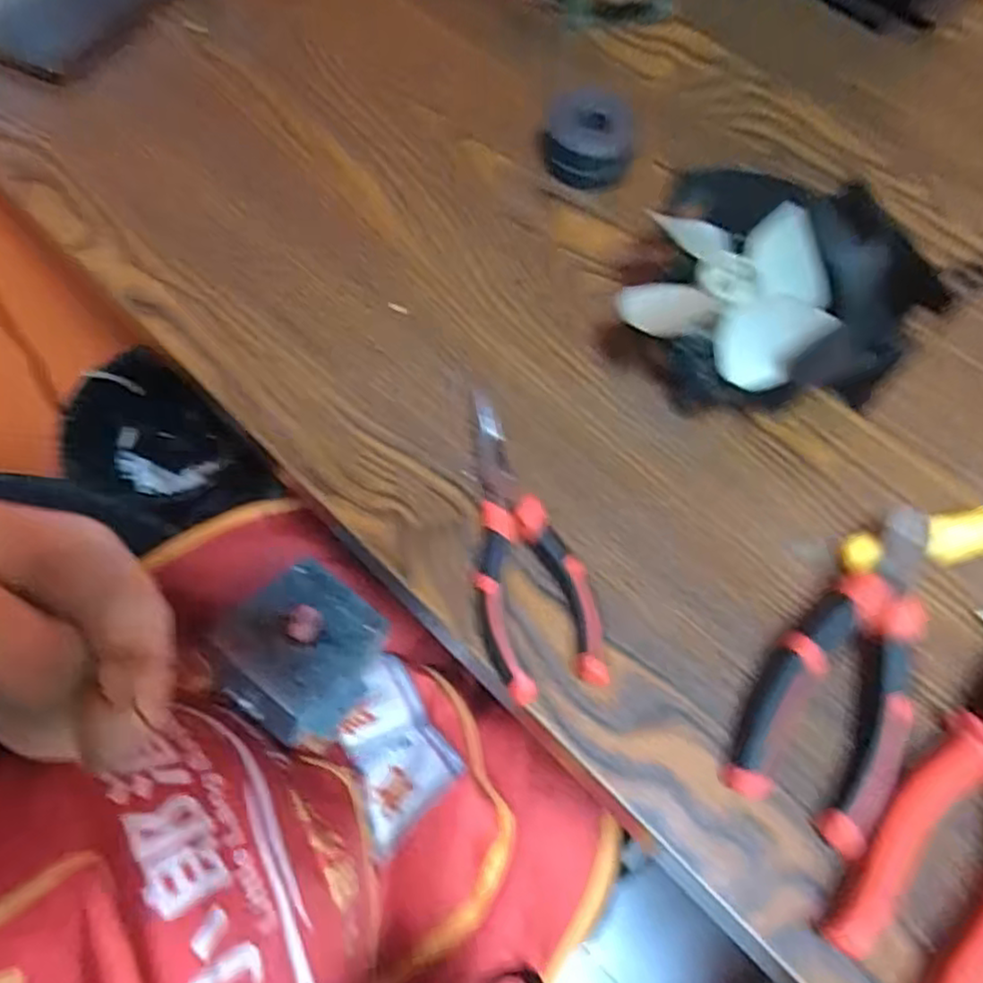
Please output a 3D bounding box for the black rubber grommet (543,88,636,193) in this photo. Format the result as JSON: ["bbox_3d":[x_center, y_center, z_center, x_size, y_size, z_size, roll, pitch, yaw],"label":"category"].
[{"bbox_3d":[0.062,-0.229,0.450,0.058,0.040,0.056,4,66,1],"label":"black rubber grommet"}]

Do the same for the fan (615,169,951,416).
[{"bbox_3d":[0.129,-0.090,0.352,0.140,0.092,0.108,40,72,16],"label":"fan"}]

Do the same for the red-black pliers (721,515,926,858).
[{"bbox_3d":[0.161,0.076,0.315,0.058,0.025,0.149,29,67,11],"label":"red-black pliers"}]

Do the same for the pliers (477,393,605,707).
[{"bbox_3d":[0.015,0.020,0.344,0.053,0.021,0.156,-8,65,-6],"label":"pliers"}]

